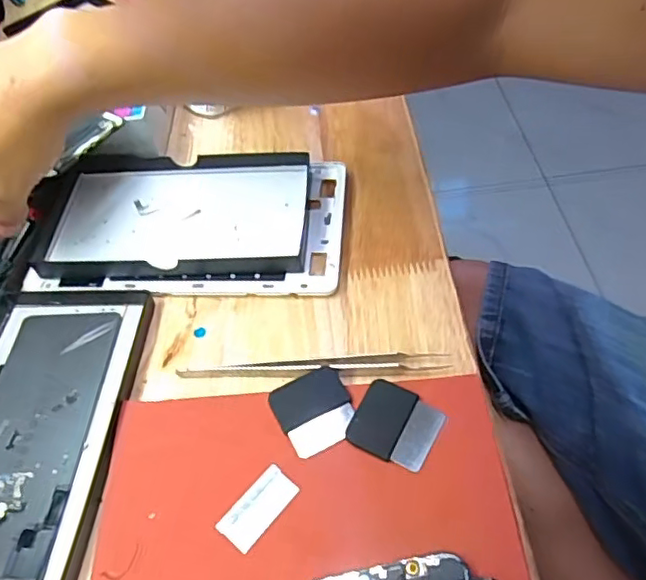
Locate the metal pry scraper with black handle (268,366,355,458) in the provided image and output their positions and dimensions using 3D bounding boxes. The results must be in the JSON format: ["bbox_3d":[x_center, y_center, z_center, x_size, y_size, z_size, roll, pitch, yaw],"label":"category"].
[{"bbox_3d":[-0.004,0.062,0.312,0.040,0.004,0.042,-24,55,-15],"label":"metal pry scraper with black handle"}]

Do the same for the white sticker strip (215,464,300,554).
[{"bbox_3d":[-0.031,0.103,0.283,0.020,0.004,0.039,34,61,26],"label":"white sticker strip"}]

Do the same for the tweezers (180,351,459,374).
[{"bbox_3d":[-0.006,0.042,0.332,0.150,0.006,0.011,-2,52,1],"label":"tweezers"}]

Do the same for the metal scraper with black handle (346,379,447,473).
[{"bbox_3d":[0.037,0.068,0.303,0.042,0.004,0.040,24,57,20],"label":"metal scraper with black handle"}]

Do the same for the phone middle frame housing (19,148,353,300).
[{"bbox_3d":[-0.092,-0.050,0.411,0.210,0.016,0.117,2,52,4],"label":"phone middle frame housing"}]

